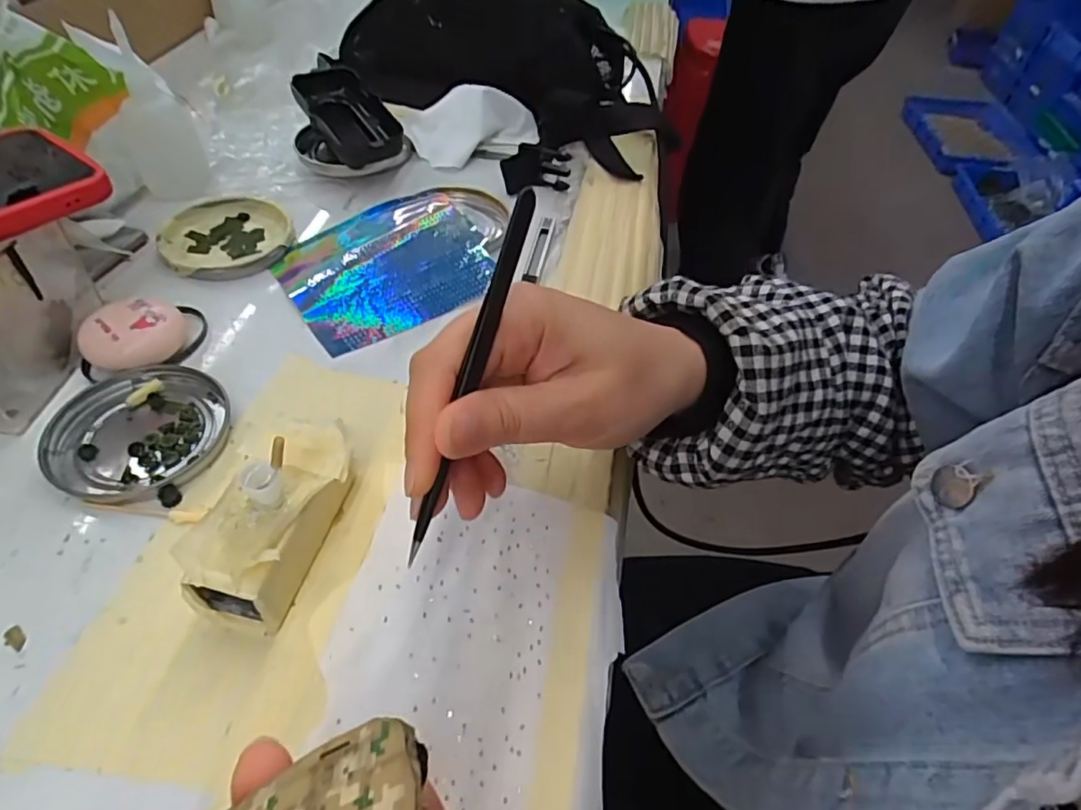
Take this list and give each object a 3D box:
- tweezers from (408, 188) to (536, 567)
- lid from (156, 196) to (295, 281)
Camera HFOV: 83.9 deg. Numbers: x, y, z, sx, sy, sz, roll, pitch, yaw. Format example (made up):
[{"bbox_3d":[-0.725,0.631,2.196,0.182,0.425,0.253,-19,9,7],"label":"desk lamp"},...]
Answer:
[{"bbox_3d":[-0.024,-0.009,0.203,0.005,0.127,0.010,21,10,13],"label":"tweezers"},{"bbox_3d":[-0.208,-0.113,0.399,0.080,0.013,0.081,3,49,-3],"label":"lid"}]

